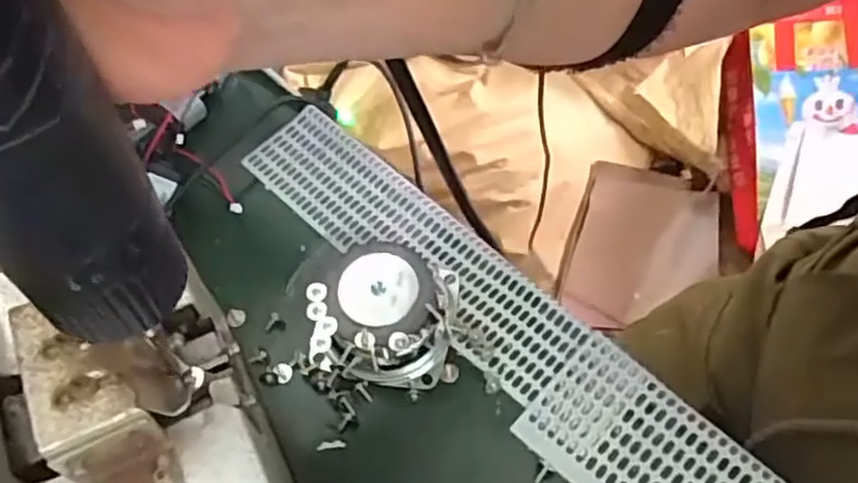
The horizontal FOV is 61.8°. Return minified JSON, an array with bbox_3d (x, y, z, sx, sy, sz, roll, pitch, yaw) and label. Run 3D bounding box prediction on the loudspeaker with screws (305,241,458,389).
[{"bbox_3d":[-0.019,0.026,0.288,0.055,0.030,0.054,3,61,6],"label":"loudspeaker with screws"}]

